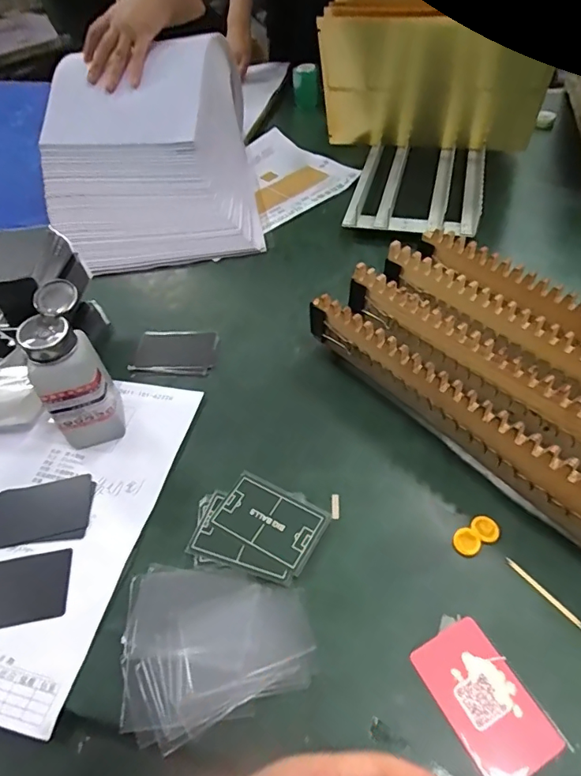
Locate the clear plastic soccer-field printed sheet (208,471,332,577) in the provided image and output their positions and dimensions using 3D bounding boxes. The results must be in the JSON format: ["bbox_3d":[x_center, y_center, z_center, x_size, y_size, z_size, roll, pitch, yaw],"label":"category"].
[{"bbox_3d":[-0.017,0.109,0.402,0.088,0.005,0.059,23,53,22],"label":"clear plastic soccer-field printed sheet"}]

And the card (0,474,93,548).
[{"bbox_3d":[-0.221,0.107,0.426,0.086,0.004,0.054,-11,50,-5],"label":"card"}]

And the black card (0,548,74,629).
[{"bbox_3d":[-0.219,0.161,0.384,0.085,0.005,0.055,-11,50,-4],"label":"black card"}]

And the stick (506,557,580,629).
[{"bbox_3d":[0.187,0.150,0.353,0.006,0.004,0.065,-33,55,-21],"label":"stick"}]

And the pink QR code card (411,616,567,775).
[{"bbox_3d":[0.126,0.202,0.315,0.056,0.004,0.087,-26,53,-13],"label":"pink QR code card"}]

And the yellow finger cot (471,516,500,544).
[{"bbox_3d":[0.157,0.111,0.386,0.020,0.004,0.022,-2,50,3],"label":"yellow finger cot"}]

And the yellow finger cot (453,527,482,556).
[{"bbox_3d":[0.139,0.120,0.379,0.020,0.004,0.023,29,58,26],"label":"yellow finger cot"}]

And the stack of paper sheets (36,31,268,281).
[{"bbox_3d":[-0.223,-0.351,0.720,0.318,0.152,0.383,-9,50,-3],"label":"stack of paper sheets"}]

